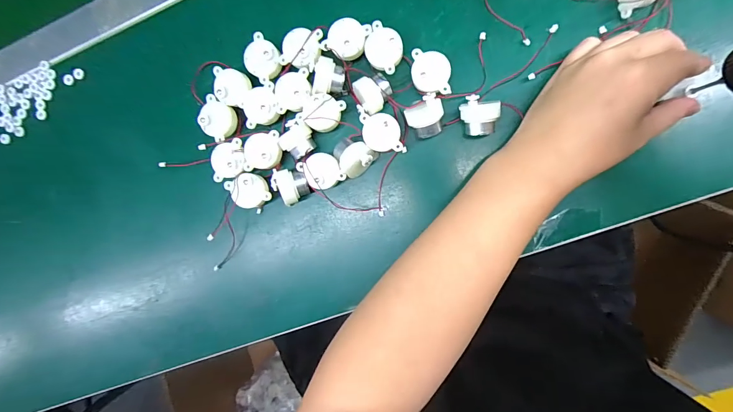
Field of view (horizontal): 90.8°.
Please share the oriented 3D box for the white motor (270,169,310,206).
[{"bbox_3d":[-0.067,-0.019,0.333,0.026,0.035,0.031,-17,88,10],"label":"white motor"}]

